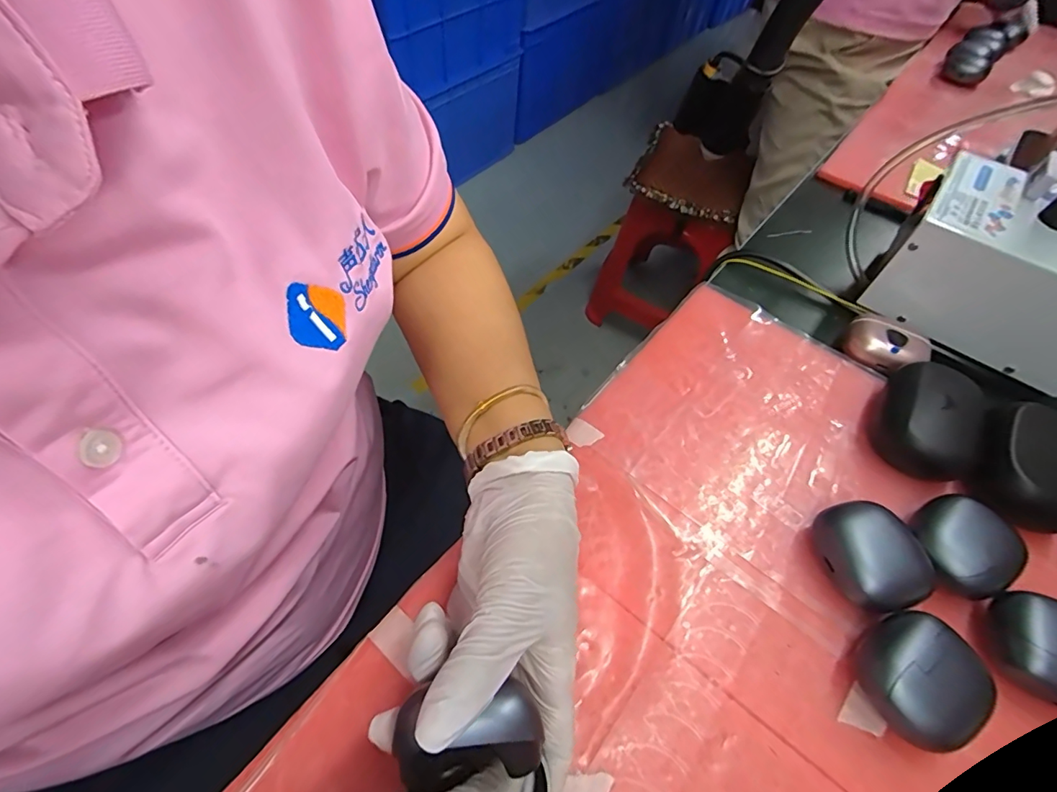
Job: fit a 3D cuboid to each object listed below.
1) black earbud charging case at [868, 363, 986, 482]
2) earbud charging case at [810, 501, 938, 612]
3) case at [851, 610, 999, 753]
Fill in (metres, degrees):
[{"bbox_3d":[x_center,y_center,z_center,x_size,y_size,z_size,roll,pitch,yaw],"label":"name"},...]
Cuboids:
[{"bbox_3d":[0.269,0.013,0.326,0.057,0.036,0.081,34,59,19],"label":"black earbud charging case"},{"bbox_3d":[0.189,0.090,0.271,0.047,0.027,0.054,-6,56,-9],"label":"earbud charging case"},{"bbox_3d":[0.189,0.138,0.235,0.047,0.032,0.049,-22,60,-18],"label":"case"}]

